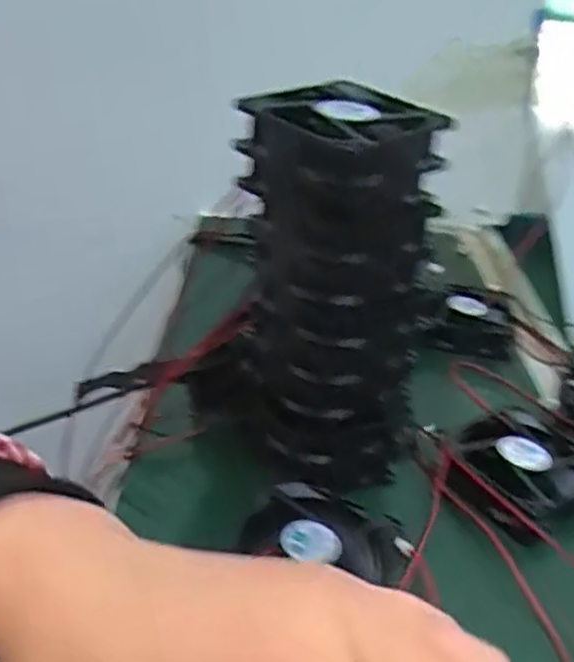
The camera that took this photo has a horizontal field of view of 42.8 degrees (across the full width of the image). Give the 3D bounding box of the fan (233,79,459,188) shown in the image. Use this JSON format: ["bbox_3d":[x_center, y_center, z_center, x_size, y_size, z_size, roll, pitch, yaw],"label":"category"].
[{"bbox_3d":[0.029,-0.099,0.367,0.084,0.031,0.077,-20,39,-38],"label":"fan"}]

